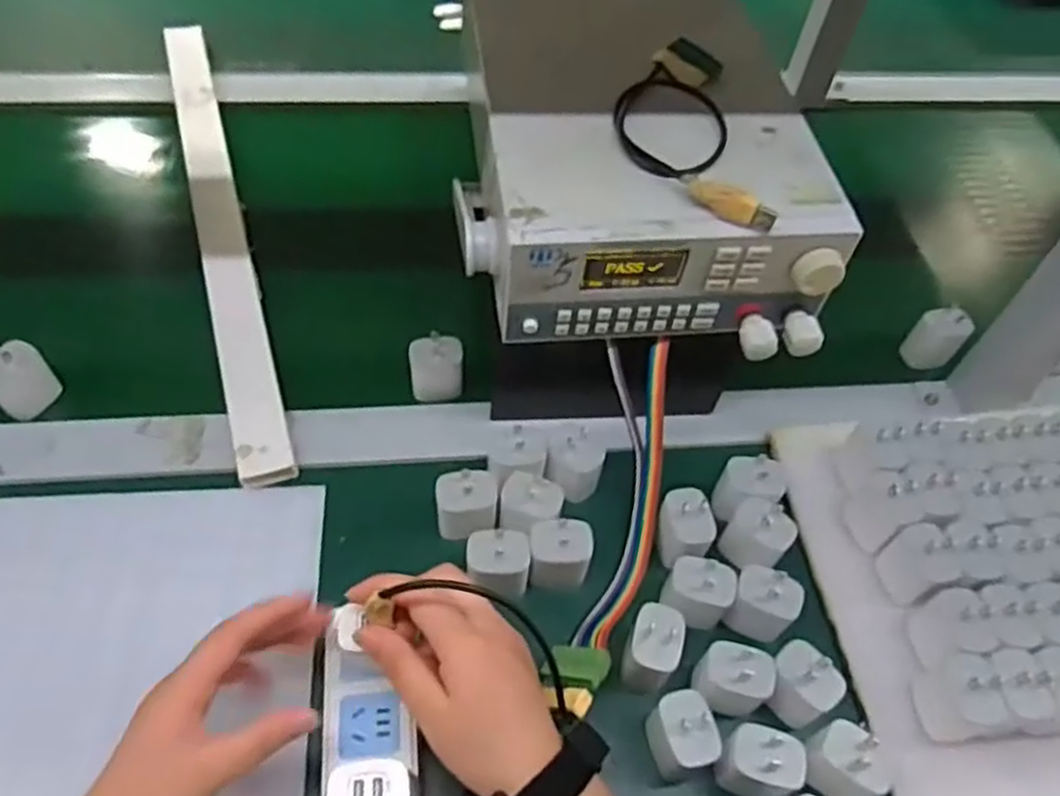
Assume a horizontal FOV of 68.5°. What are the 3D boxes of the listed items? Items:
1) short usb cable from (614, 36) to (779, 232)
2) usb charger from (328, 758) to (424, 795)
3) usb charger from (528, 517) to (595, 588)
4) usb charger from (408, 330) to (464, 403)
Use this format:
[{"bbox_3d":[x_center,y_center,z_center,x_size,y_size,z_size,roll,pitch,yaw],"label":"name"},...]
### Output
[{"bbox_3d":[0.097,-0.176,0.501,0.080,0.013,0.181,-2,55,-6],"label":"short usb cable"},{"bbox_3d":[-0.080,0.209,0.408,0.044,0.050,0.029,-7,56,-10],"label":"usb charger"},{"bbox_3d":[0.020,0.105,0.524,0.041,0.055,0.028,4,55,-2],"label":"usb charger"},{"bbox_3d":[-0.074,-0.022,0.621,0.040,0.060,0.026,-10,56,-11],"label":"usb charger"}]

